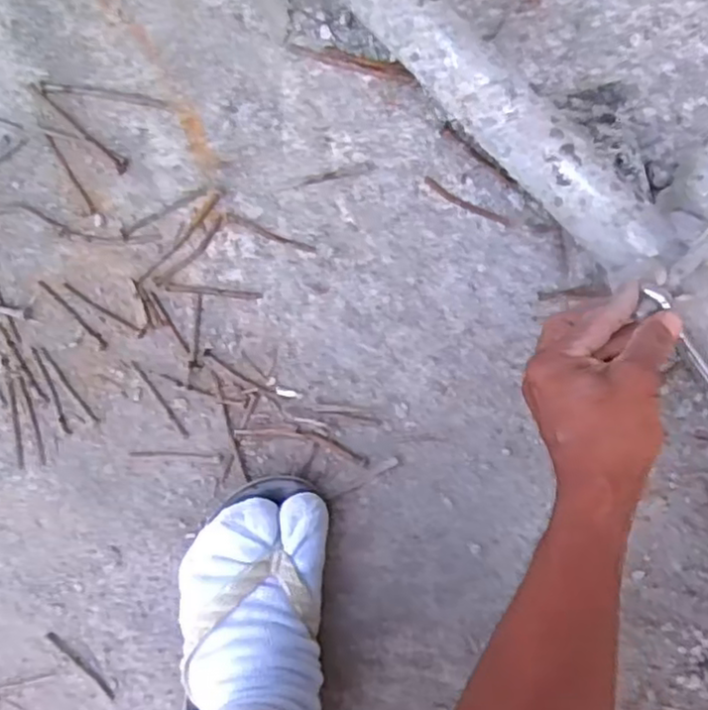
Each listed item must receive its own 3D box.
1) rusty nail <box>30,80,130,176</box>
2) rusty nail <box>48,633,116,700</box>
[{"bbox_3d":[-0.211,-0.176,0.538,0.097,0.004,0.011,42,92,0],"label":"rusty nail"},{"bbox_3d":[-0.216,0.247,0.557,0.008,0.004,0.072,-45,90,2],"label":"rusty nail"}]

